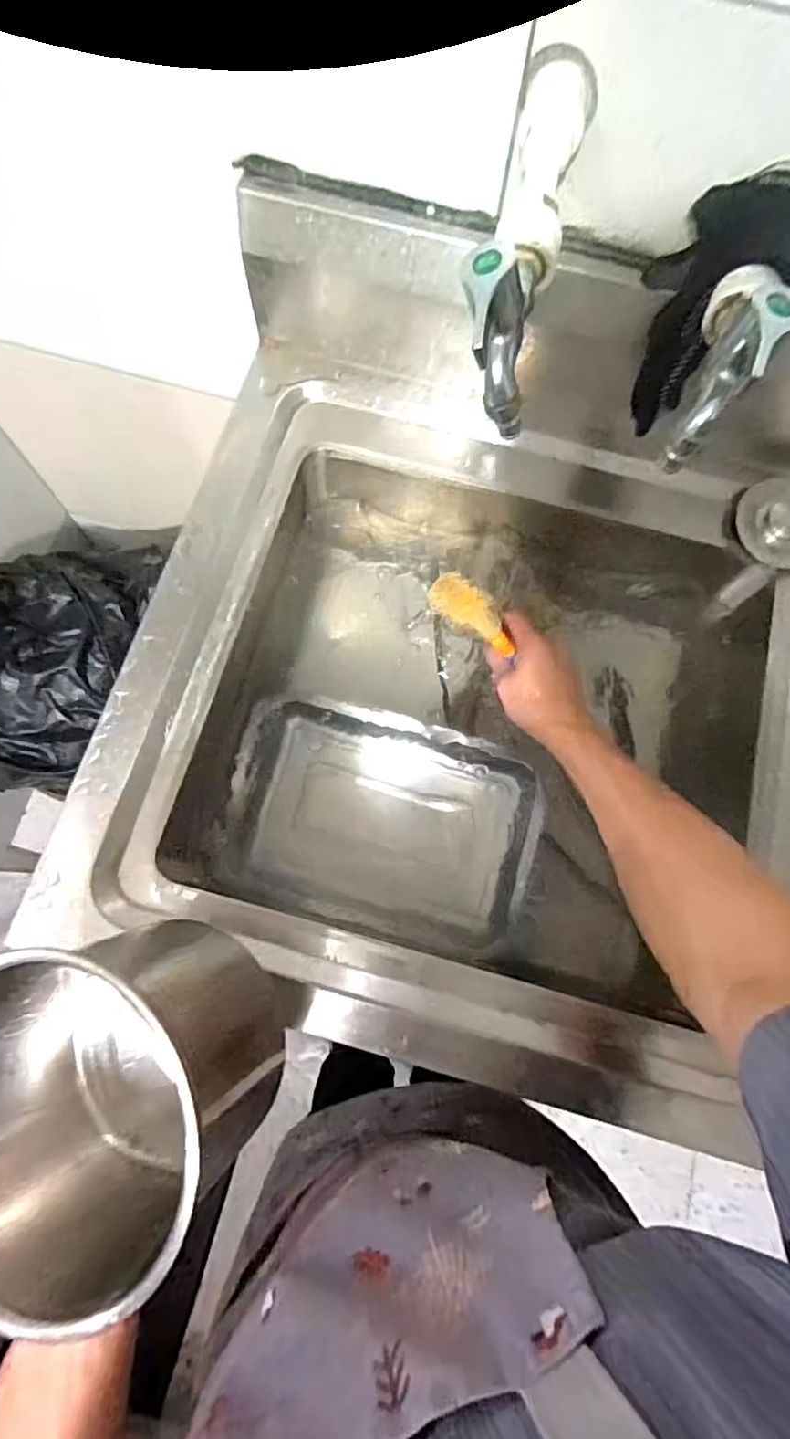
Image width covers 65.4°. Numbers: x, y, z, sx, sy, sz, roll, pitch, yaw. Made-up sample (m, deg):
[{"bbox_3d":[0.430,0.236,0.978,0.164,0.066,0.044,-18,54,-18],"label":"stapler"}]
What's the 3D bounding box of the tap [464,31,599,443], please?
[{"bbox_3d":[0.076,-0.292,0.370,0.050,0.079,0.212,12,74,1],"label":"tap"}]

